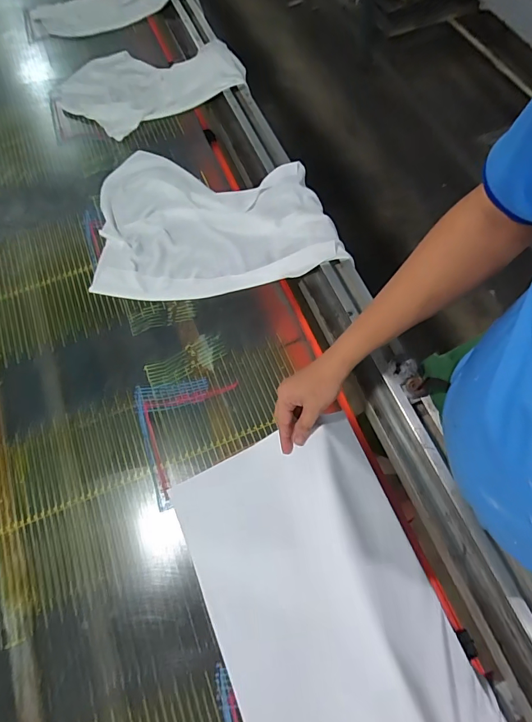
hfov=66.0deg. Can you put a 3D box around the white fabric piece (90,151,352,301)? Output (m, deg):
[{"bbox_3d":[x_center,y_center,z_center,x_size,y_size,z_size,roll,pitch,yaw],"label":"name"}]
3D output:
[{"bbox_3d":[-0.093,-0.273,0.747,0.436,0.069,0.323,-3,67,2],"label":"white fabric piece"}]

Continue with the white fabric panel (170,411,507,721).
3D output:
[{"bbox_3d":[0.074,0.310,0.505,0.273,0.069,0.452,-23,68,-7],"label":"white fabric panel"}]

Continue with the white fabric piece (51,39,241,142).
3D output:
[{"bbox_3d":[-0.265,-0.633,0.912,0.406,0.055,0.251,-18,67,-5],"label":"white fabric piece"}]

